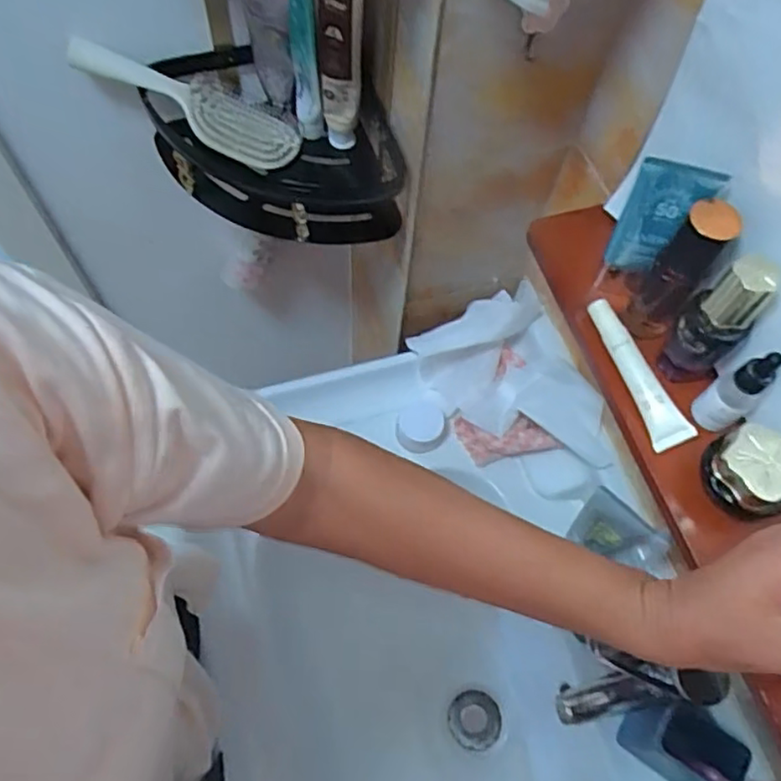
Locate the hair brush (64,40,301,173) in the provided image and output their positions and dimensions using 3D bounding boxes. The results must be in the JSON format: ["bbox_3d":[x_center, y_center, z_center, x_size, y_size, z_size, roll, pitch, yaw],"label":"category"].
[{"bbox_3d":[-0.191,-0.284,0.627,0.213,0.031,0.075,18,60,-28],"label":"hair brush"}]

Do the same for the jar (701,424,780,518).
[{"bbox_3d":[0.239,0.052,0.424,0.050,0.041,0.053,1,64,-2],"label":"jar"}]

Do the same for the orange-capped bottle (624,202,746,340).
[{"bbox_3d":[0.202,-0.087,0.455,0.038,0.105,0.035,32,66,12],"label":"orange-capped bottle"}]

